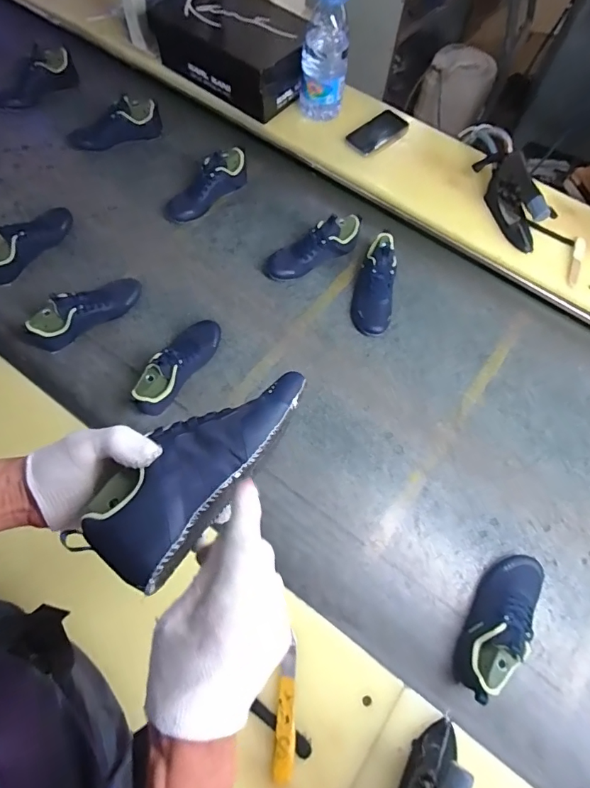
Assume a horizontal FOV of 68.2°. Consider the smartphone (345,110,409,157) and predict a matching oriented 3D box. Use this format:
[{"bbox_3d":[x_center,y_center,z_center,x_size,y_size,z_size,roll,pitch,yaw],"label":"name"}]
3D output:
[{"bbox_3d":[0.199,-0.617,1.029,0.160,0.016,0.074,-38,85,-18],"label":"smartphone"}]

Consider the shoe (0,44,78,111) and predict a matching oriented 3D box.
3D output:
[{"bbox_3d":[-0.642,-0.775,1.069,0.099,0.078,0.206,40,71,14],"label":"shoe"}]

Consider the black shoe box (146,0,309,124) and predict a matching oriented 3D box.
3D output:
[{"bbox_3d":[-0.140,-0.825,1.032,0.352,0.112,0.229,40,70,14],"label":"black shoe box"}]

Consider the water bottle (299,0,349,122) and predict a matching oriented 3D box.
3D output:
[{"bbox_3d":[0.065,-0.735,0.951,0.100,0.211,0.090,3,66,-1],"label":"water bottle"}]

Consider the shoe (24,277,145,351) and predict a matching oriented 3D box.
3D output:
[{"bbox_3d":[-0.405,-0.168,0.825,0.221,0.085,0.069,-34,72,-16],"label":"shoe"}]

